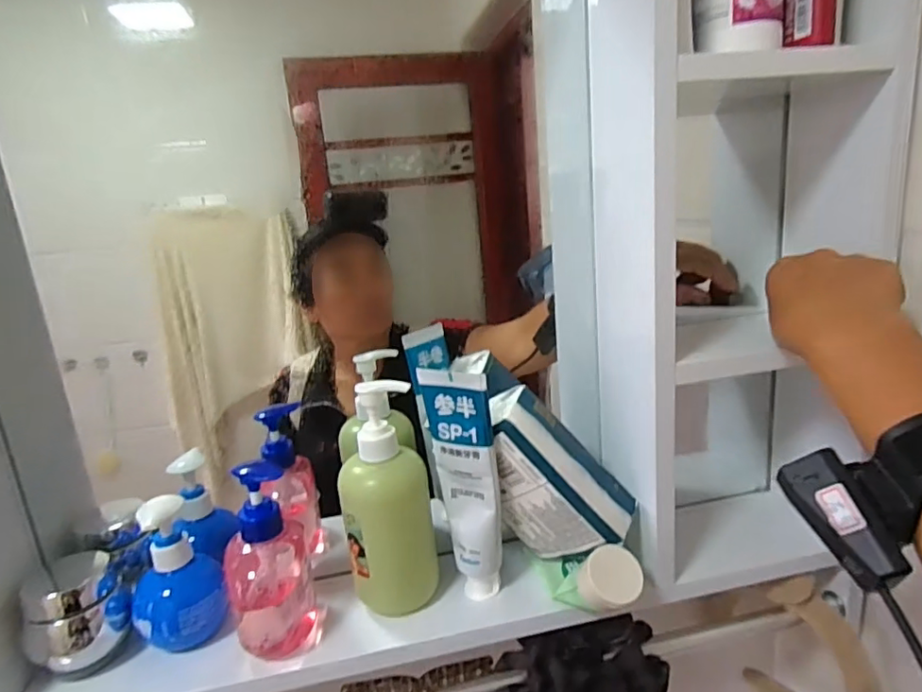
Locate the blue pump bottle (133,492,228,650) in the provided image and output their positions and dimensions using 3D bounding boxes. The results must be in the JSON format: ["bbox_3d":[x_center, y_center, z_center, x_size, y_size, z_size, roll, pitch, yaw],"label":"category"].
[{"bbox_3d":[-0.226,0.174,0.440,0.060,0.112,0.070,-14,16,-31],"label":"blue pump bottle"}]

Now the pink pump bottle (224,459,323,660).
[{"bbox_3d":[-0.143,0.163,0.425,0.056,0.141,0.063,-10,15,-17],"label":"pink pump bottle"}]

